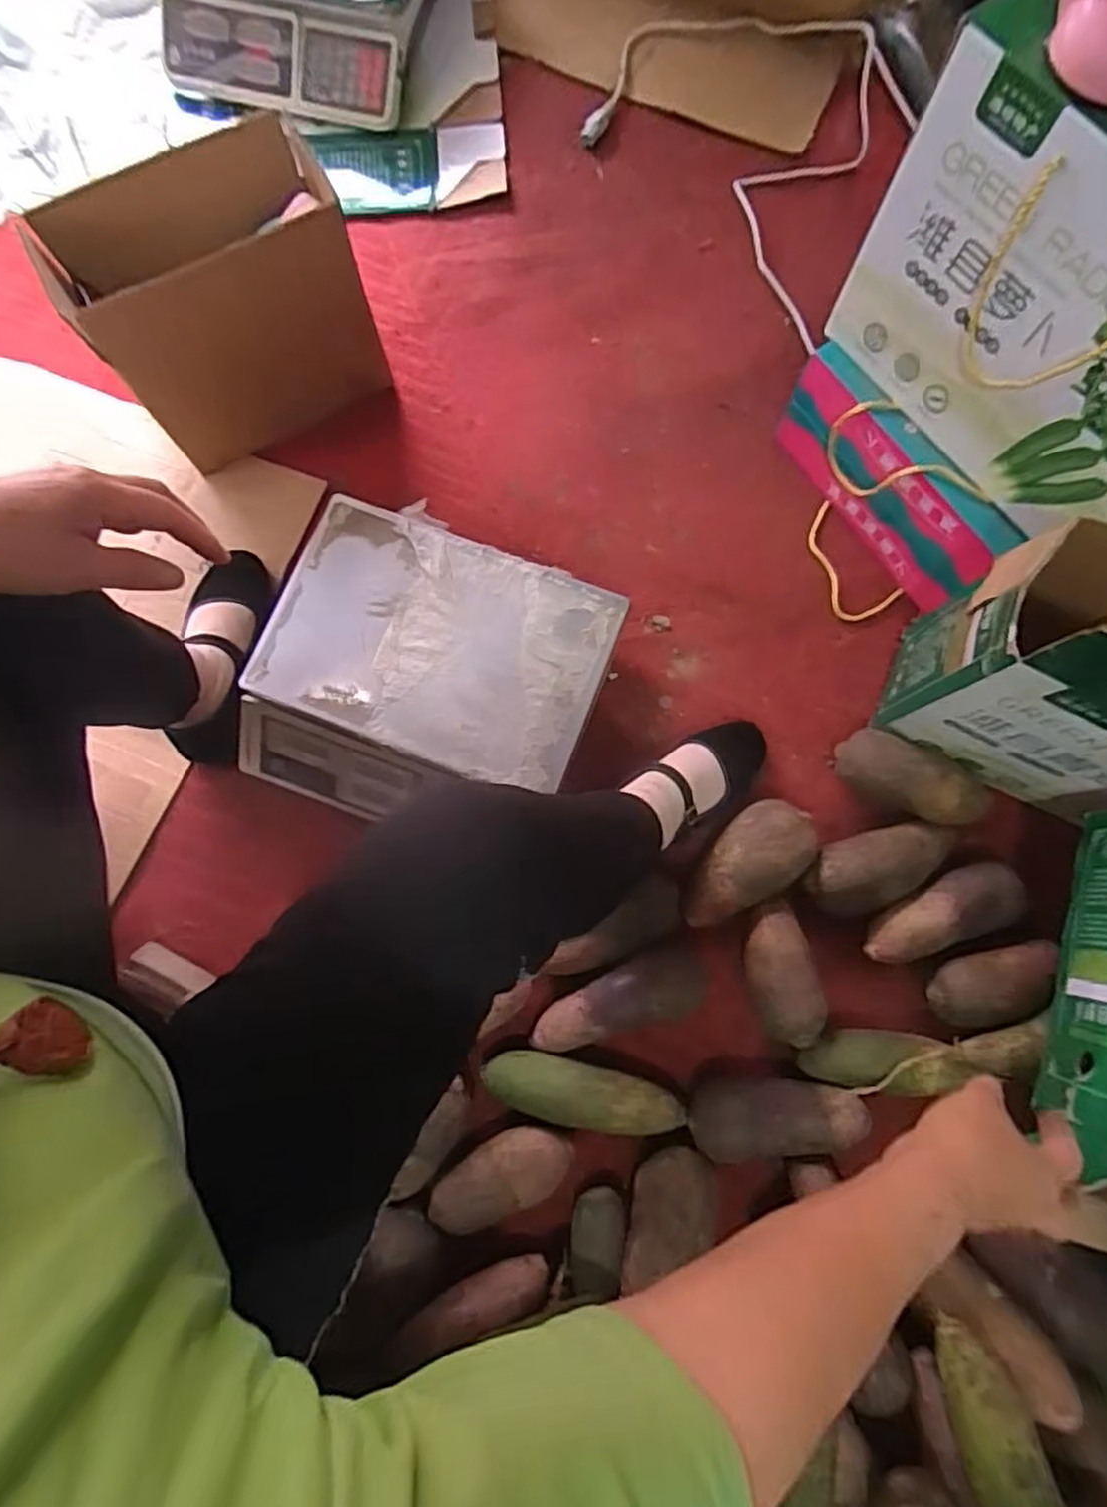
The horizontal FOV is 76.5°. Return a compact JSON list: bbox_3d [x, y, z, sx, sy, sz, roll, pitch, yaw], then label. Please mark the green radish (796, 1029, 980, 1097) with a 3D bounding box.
[{"bbox_3d":[0.318,0.297,0.675,0.145,0.042,0.051,-2,78,0],"label":"green radish"}]

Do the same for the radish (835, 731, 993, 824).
[{"bbox_3d":[0.375,0.029,0.744,0.150,0.074,0.069,26,79,6],"label":"radish"}]

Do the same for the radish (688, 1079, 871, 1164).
[{"bbox_3d":[0.213,0.340,0.667,0.162,0.063,0.066,-10,78,-2],"label":"radish"}]

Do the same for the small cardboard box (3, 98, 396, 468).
[{"bbox_3d":[-0.344,-0.471,0.765,0.268,0.229,0.153,-26,79,-5],"label":"small cardboard box"}]

